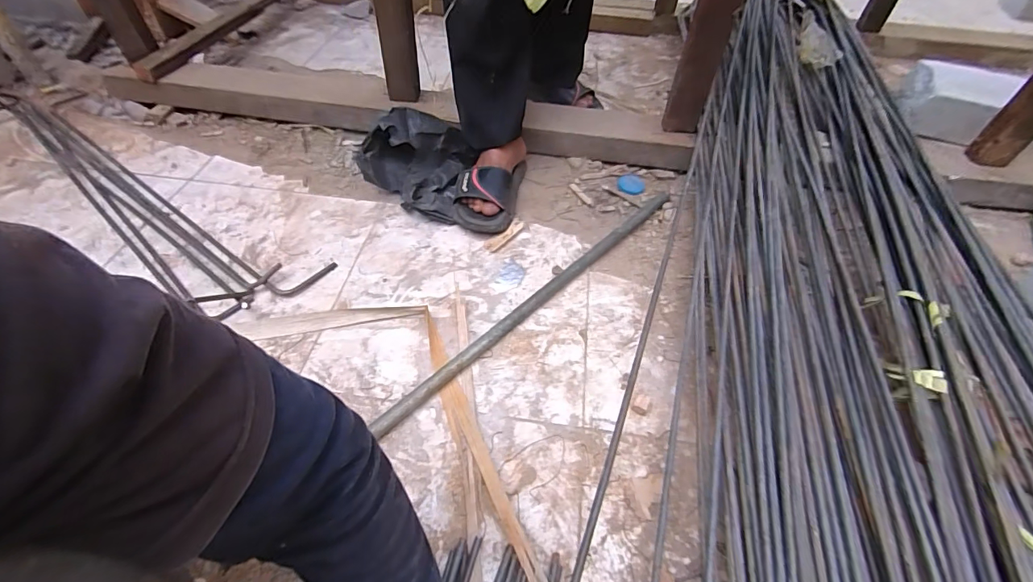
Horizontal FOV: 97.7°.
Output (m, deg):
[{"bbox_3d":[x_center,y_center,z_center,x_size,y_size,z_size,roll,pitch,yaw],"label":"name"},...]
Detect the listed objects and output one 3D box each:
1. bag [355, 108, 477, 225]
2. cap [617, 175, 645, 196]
[{"bbox_3d":[-0.184,-0.250,0.849,0.171,0.134,0.187,12,51,7],"label":"bag"},{"bbox_3d":[0.237,-0.219,0.934,0.055,0.006,0.066,16,51,10],"label":"cap"}]

